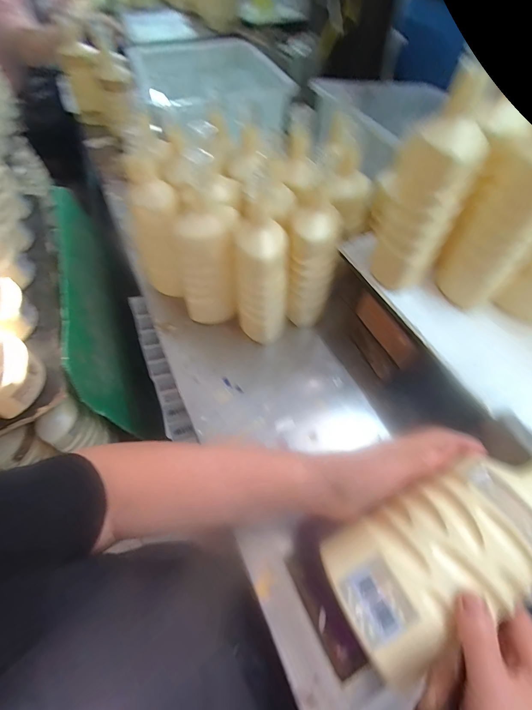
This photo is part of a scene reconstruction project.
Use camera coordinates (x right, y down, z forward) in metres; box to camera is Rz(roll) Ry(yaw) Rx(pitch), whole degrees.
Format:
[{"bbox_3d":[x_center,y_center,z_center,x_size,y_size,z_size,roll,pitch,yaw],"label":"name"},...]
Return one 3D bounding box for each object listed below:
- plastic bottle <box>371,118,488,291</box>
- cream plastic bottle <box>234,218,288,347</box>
[{"bbox_3d":[0.181,-0.164,0.394,0.078,0.178,0.059,19,54,12],"label":"plastic bottle"},{"bbox_3d":[-0.007,-0.105,0.495,0.072,0.195,0.081,-3,56,-1],"label":"cream plastic bottle"}]

